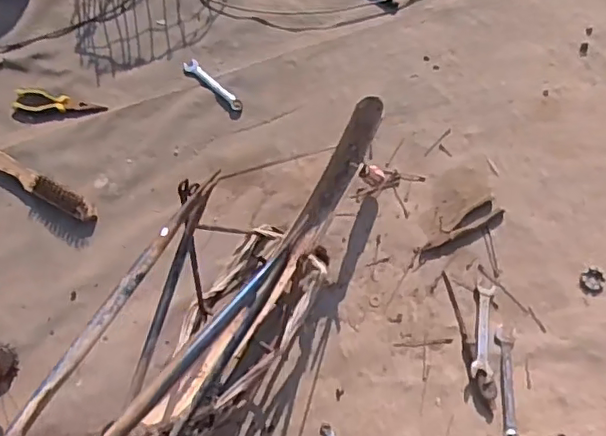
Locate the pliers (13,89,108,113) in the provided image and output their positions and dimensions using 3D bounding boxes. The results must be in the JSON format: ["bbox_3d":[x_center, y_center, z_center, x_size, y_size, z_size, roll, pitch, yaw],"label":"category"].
[{"bbox_3d":[-0.463,-0.218,1.134,0.172,0.019,0.044,5,76,3],"label":"pliers"}]

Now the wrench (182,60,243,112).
[{"bbox_3d":[-0.174,-0.256,1.150,0.144,0.013,0.028,41,80,11],"label":"wrench"}]

